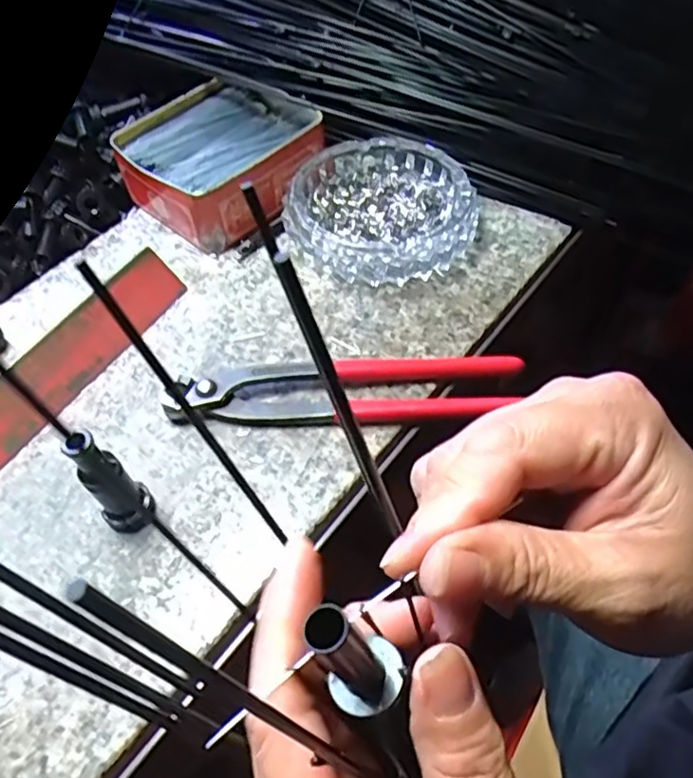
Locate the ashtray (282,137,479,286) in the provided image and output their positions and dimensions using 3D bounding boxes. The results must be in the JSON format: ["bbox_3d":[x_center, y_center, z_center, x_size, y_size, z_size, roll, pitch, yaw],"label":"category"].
[{"bbox_3d":[0.024,-0.117,0.421,0.115,0.030,0.114,0,55,1],"label":"ashtray"}]

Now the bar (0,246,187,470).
[{"bbox_3d":[-0.174,0.002,0.354,0.036,0.028,0.225,25,59,17],"label":"bar"}]

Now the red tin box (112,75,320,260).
[{"bbox_3d":[-0.084,-0.161,0.447,0.128,0.042,0.108,-39,63,-23],"label":"red tin box"}]

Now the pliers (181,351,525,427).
[{"bbox_3d":[0.002,0.002,0.354,0.188,0.015,0.051,-5,55,-2],"label":"pliers"}]

